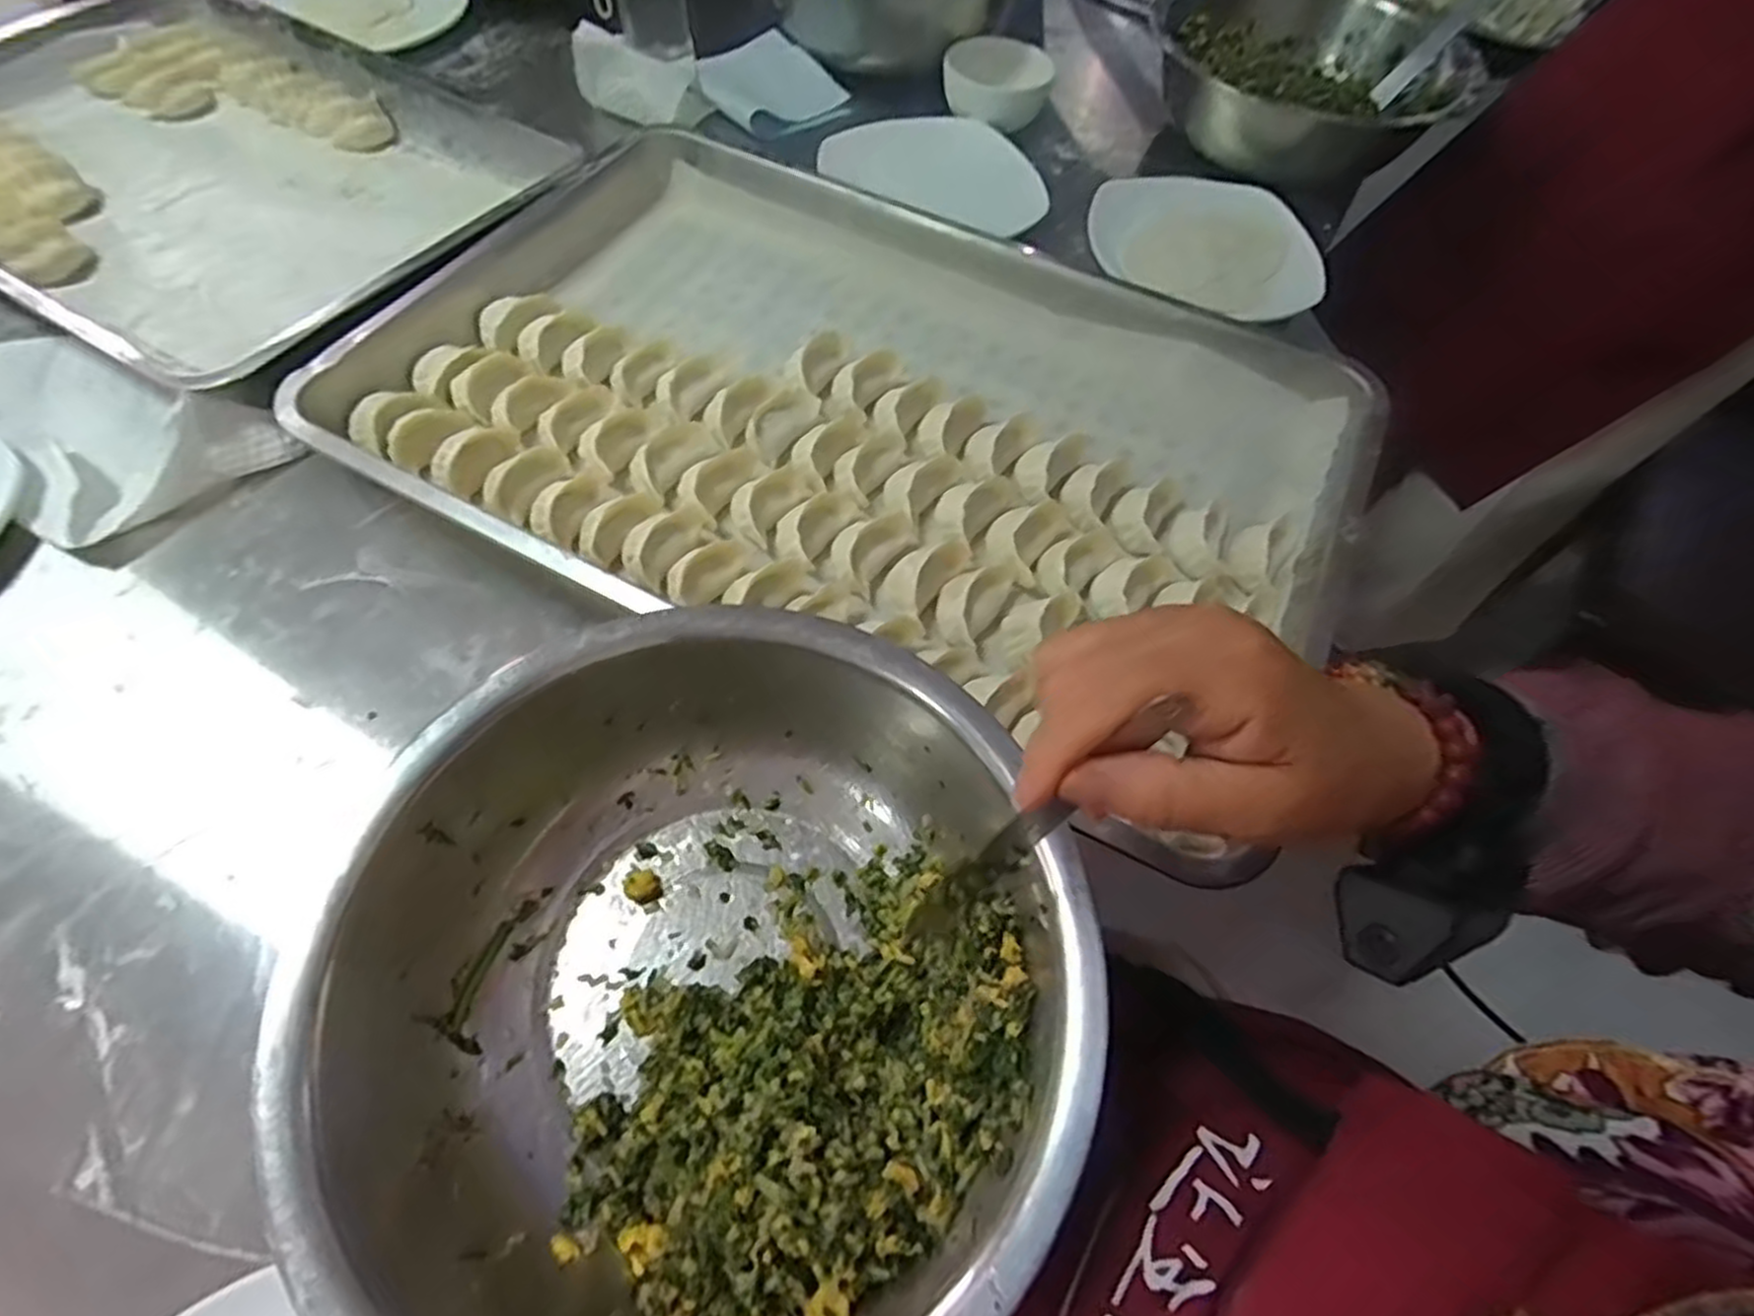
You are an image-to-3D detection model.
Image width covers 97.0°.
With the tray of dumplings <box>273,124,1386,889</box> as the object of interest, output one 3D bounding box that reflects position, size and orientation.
[{"bbox_3d":[-0.002,-0.161,0.519,0.592,0.061,0.375,26,63,11],"label":"tray of dumplings"}]

